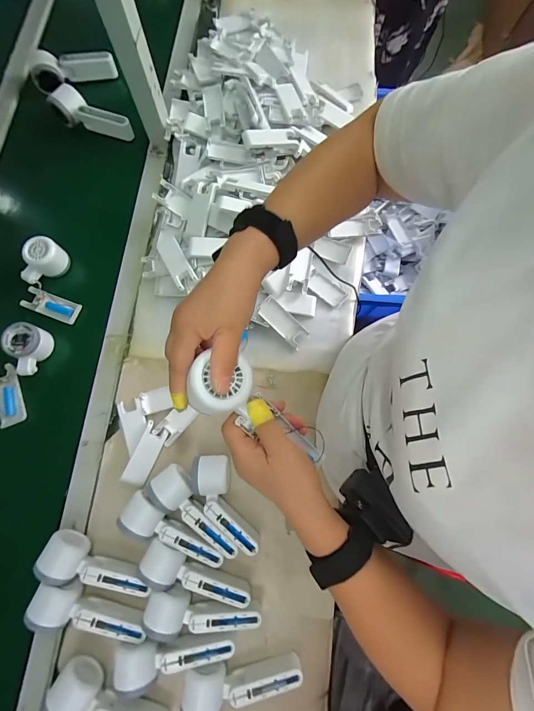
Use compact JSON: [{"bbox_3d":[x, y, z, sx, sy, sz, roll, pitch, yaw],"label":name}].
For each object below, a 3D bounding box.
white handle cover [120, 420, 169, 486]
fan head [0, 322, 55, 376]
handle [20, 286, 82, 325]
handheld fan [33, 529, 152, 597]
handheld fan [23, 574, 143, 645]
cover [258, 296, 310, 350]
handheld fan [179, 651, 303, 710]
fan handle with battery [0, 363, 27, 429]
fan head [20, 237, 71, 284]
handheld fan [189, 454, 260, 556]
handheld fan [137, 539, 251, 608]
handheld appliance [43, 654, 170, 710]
[{"bbox_3d":[-0.202,0.165,0.552,0.038,0.010,0.100,22,78,4],"label":"white handle cover"},{"bbox_3d":[-0.411,-0.013,0.563,0.058,0.044,0.080,21,78,4],"label":"fan head"},{"bbox_3d":[-0.390,-0.091,0.602,0.099,0.013,0.040,19,78,4],"label":"handle"},{"bbox_3d":[-0.254,0.321,0.495,0.166,0.054,0.056,22,78,4],"label":"handheld fan"},{"bbox_3d":[-0.257,0.375,0.486,0.165,0.047,0.056,22,78,-8],"label":"handheld fan"},{"bbox_3d":[0.031,-0.061,0.601,0.101,0.014,0.041,45,80,-7],"label":"cover"},{"bbox_3d":[-0.034,0.474,0.476,0.164,0.053,0.055,2,77,0],"label":"handheld fan"},{"bbox_3d":[-0.441,0.067,0.564,0.044,0.016,0.103,-17,78,-4],"label":"fan handle with battery"},{"bbox_3d":[-0.401,-0.167,0.593,0.053,0.049,0.087,34,79,7],"label":"fan head"},{"bbox_3d":[-0.065,0.234,0.529,0.068,0.045,0.163,-33,80,-7],"label":"handheld fan"},{"bbox_3d":[-0.106,0.337,0.502,0.167,0.050,0.050,23,78,4],"label":"handheld fan"},{"bbox_3d":[-0.217,0.488,0.460,0.169,0.053,0.053,21,78,4],"label":"handheld appliance"}]

